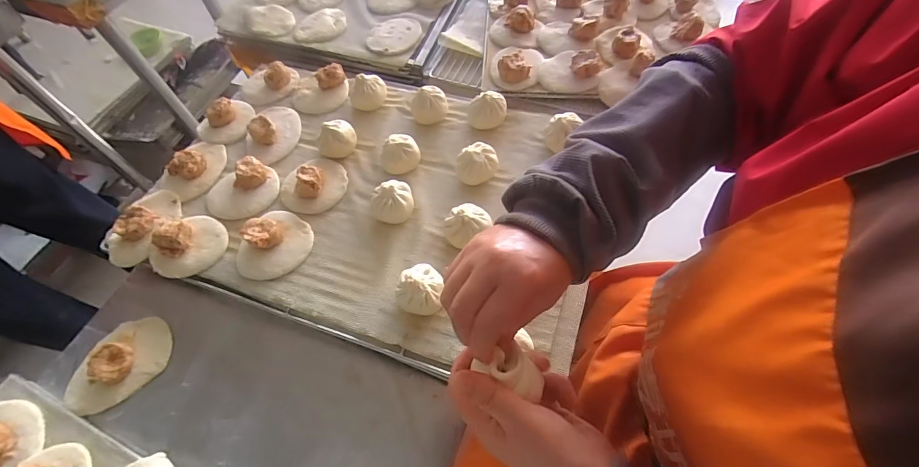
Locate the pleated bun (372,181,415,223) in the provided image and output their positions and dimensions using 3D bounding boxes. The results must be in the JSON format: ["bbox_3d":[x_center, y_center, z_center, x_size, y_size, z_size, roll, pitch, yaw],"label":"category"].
[{"bbox_3d":[-0.084,-0.038,0.511,0.052,0.042,0.046,-22,60,-10],"label":"pleated bun"}]

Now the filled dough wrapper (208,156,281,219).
[{"bbox_3d":[-0.299,-0.062,0.549,0.093,0.028,0.078,-16,59,-7],"label":"filled dough wrapper"}]

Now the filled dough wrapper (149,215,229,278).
[{"bbox_3d":[-0.346,0.006,0.508,0.089,0.031,0.086,-1,59,2],"label":"filled dough wrapper"}]

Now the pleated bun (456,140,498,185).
[{"bbox_3d":[0.023,-0.093,0.540,0.055,0.042,0.048,0,59,3],"label":"pleated bun"}]

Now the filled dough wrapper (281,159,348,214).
[{"bbox_3d":[-0.198,-0.071,0.546,0.079,0.034,0.089,39,68,23],"label":"filled dough wrapper"}]

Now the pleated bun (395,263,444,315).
[{"bbox_3d":[-0.044,0.060,0.447,0.053,0.044,0.051,-1,59,2],"label":"pleated bun"}]

